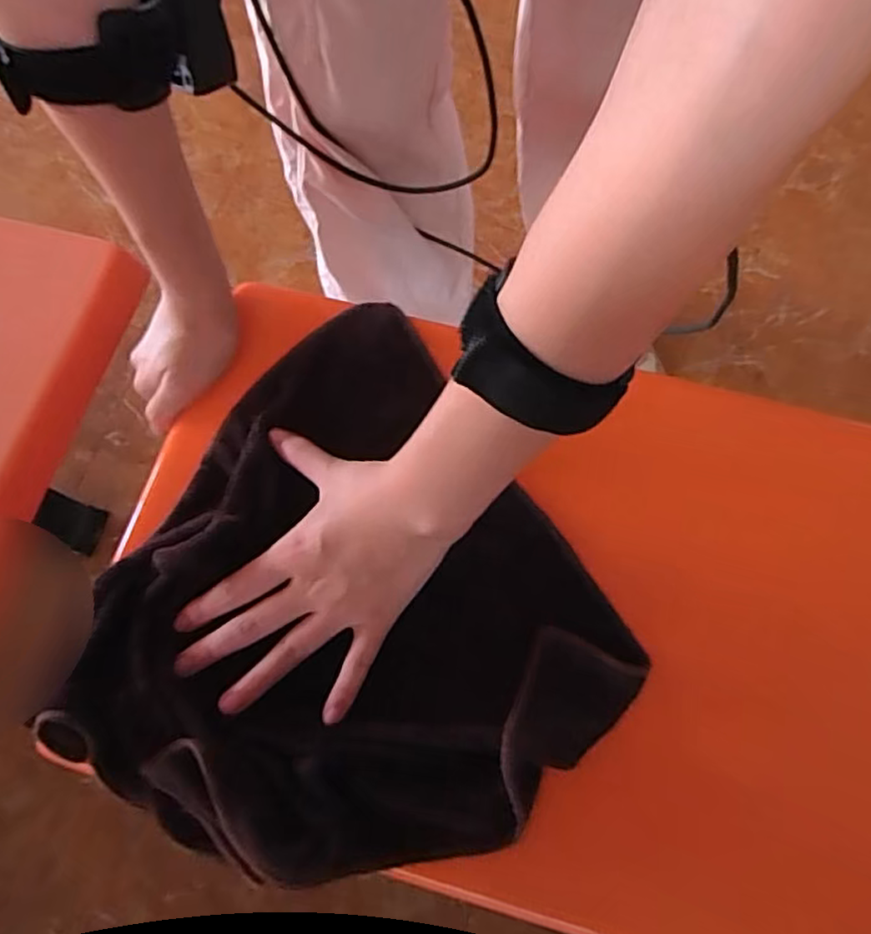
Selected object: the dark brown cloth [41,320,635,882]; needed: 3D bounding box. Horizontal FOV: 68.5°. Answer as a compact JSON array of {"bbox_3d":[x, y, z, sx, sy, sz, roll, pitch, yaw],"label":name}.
[{"bbox_3d":[-0.063,0.066,0.324,0.248,0.032,0.265,-31,73,-9],"label":"dark brown cloth"}]

